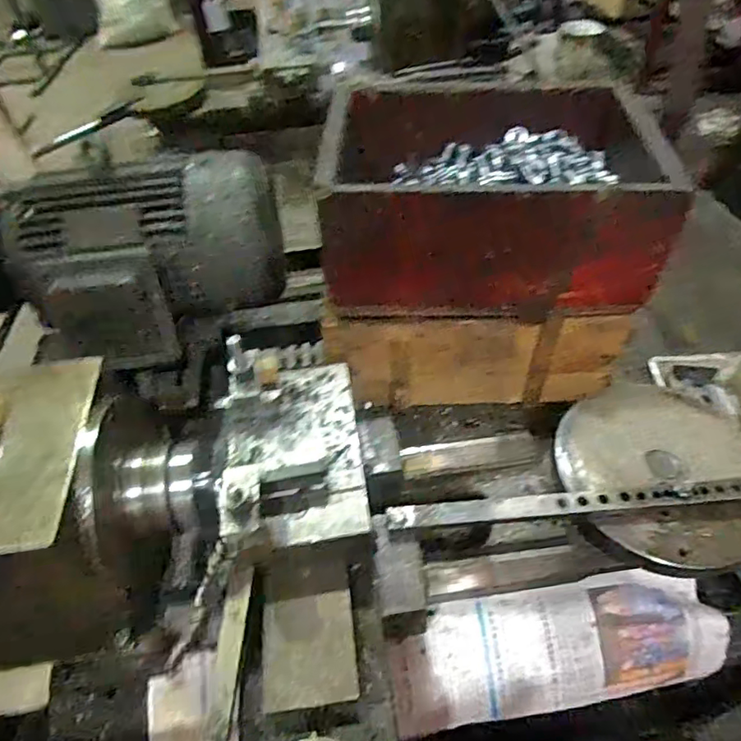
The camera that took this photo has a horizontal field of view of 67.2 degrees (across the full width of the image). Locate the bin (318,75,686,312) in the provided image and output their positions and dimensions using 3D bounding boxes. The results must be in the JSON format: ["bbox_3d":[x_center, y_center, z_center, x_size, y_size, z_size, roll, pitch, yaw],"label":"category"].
[{"bbox_3d":[0.137,-0.189,0.638,0.345,0.143,0.226,3,48,7],"label":"bin"}]

